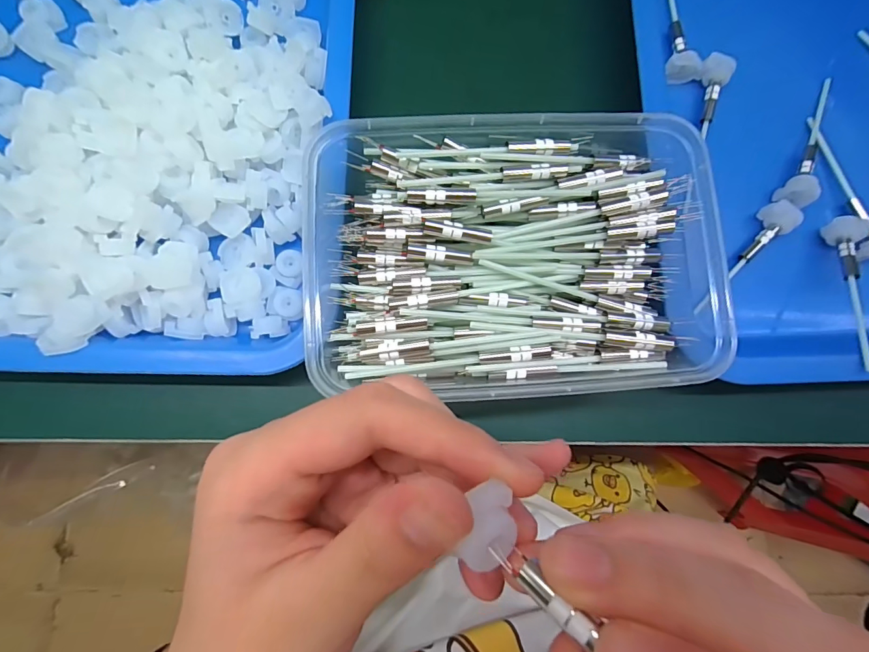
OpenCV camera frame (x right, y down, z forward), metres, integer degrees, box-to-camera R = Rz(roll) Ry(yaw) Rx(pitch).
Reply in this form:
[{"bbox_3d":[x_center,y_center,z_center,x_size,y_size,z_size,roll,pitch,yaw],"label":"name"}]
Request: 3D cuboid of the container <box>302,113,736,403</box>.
[{"bbox_3d":[0.031,-0.030,0.190,0.167,0.048,0.116,-2,83,-3],"label":"container"}]

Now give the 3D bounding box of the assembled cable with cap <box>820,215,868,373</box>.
[{"bbox_3d":[0.216,-0.018,0.215,0.016,0.010,0.091,16,67,-1],"label":"assembled cable with cap"}]

